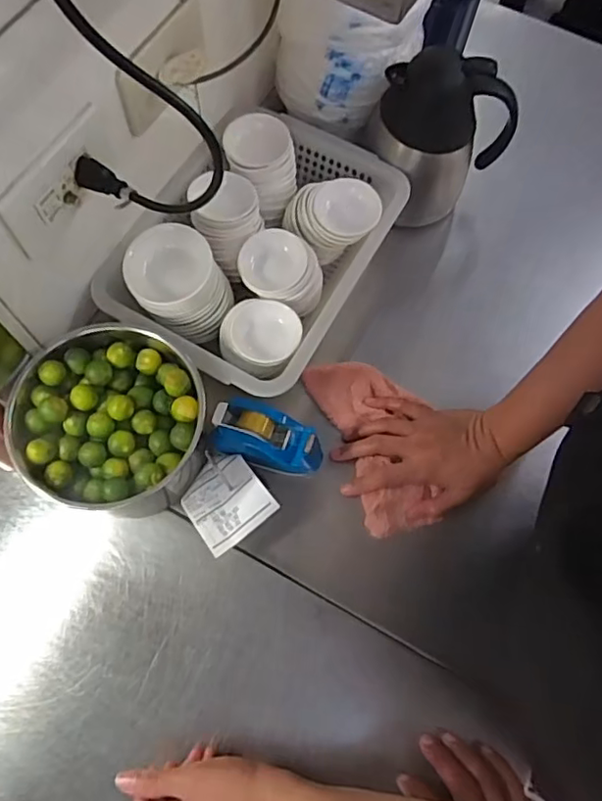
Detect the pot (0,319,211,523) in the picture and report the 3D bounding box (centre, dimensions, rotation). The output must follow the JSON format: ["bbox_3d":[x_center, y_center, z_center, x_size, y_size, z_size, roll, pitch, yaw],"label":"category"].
[{"bbox_3d":[-0.181,0.028,0.582,0.167,0.122,0.169,0,70,-1],"label":"pot"}]

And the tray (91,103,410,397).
[{"bbox_3d":[-0.042,-0.163,0.652,0.221,0.127,0.310,30,72,10],"label":"tray"}]

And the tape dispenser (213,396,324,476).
[{"bbox_3d":[-0.033,0.039,0.607,0.111,0.067,0.054,14,70,4],"label":"tape dispenser"}]

